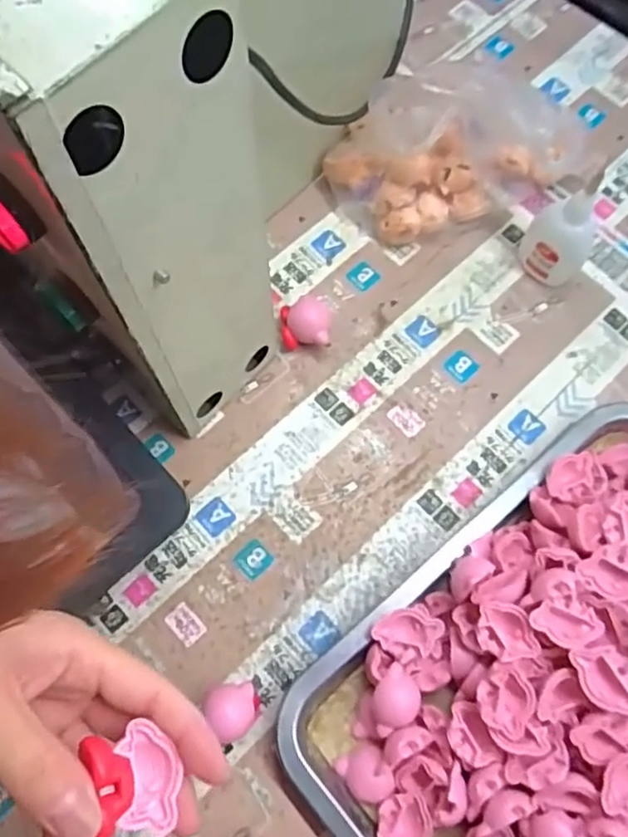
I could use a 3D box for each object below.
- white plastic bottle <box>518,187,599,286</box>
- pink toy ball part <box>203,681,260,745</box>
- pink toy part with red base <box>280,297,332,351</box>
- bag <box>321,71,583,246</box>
[{"bbox_3d":[0.169,-0.128,0.436,0.043,0.079,0.036,30,73,9],"label":"white plastic bottle"},{"bbox_3d":[-0.045,0.164,0.362,0.026,0.028,0.028,-13,72,-5],"label":"pink toy ball part"},{"bbox_3d":[-0.006,-0.064,0.439,0.033,0.023,0.032,0,71,-1],"label":"pink toy part with red base"},{"bbox_3d":[0.100,-0.187,0.449,0.171,0.097,0.082,-13,72,-5],"label":"bag"}]

